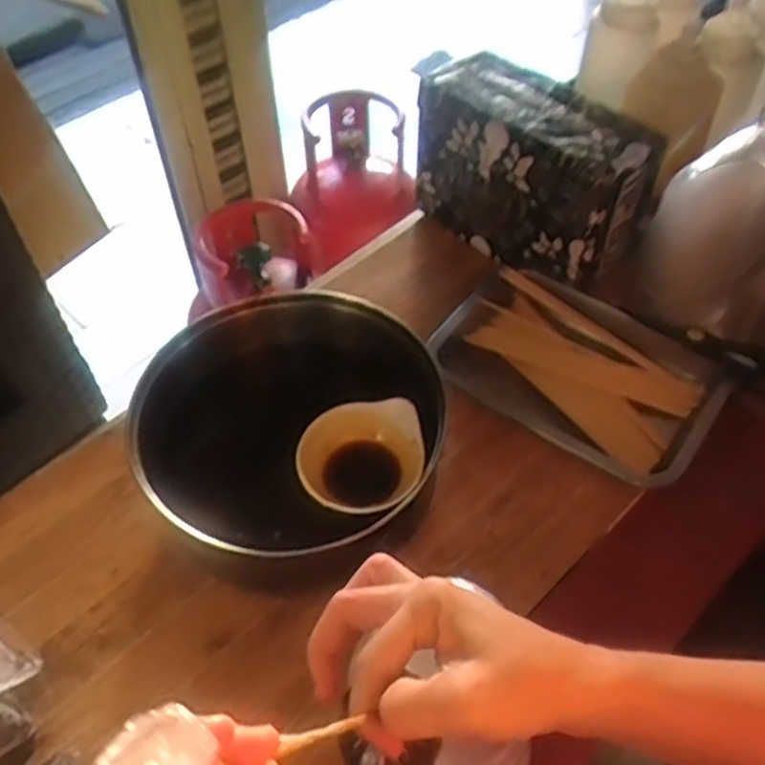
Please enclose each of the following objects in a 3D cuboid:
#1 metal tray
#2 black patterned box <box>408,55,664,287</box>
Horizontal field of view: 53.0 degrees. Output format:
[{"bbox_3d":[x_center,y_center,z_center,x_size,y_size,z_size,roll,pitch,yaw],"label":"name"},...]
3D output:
[{"bbox_3d":[0.185,-0.010,0.748,0.262,0.047,0.170,32,58,23],"label":"metal tray"},{"bbox_3d":[0.157,-0.221,0.839,0.245,0.175,0.105,33,59,24],"label":"black patterned box"}]

